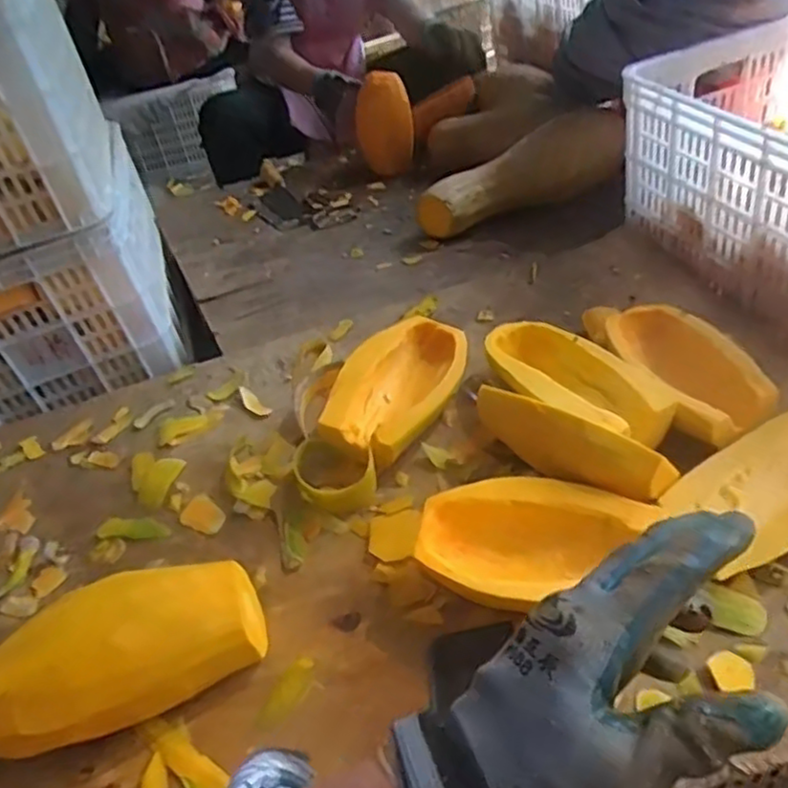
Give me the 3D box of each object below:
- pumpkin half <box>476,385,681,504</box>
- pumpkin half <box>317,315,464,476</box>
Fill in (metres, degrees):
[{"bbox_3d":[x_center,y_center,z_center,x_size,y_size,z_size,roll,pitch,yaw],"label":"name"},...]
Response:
[{"bbox_3d":[0.161,0.048,0.695,0.212,0.081,0.045,18,50,34],"label":"pumpkin half"},{"bbox_3d":[0.009,-0.004,0.833,0.120,0.078,0.217,16,48,32],"label":"pumpkin half"}]

